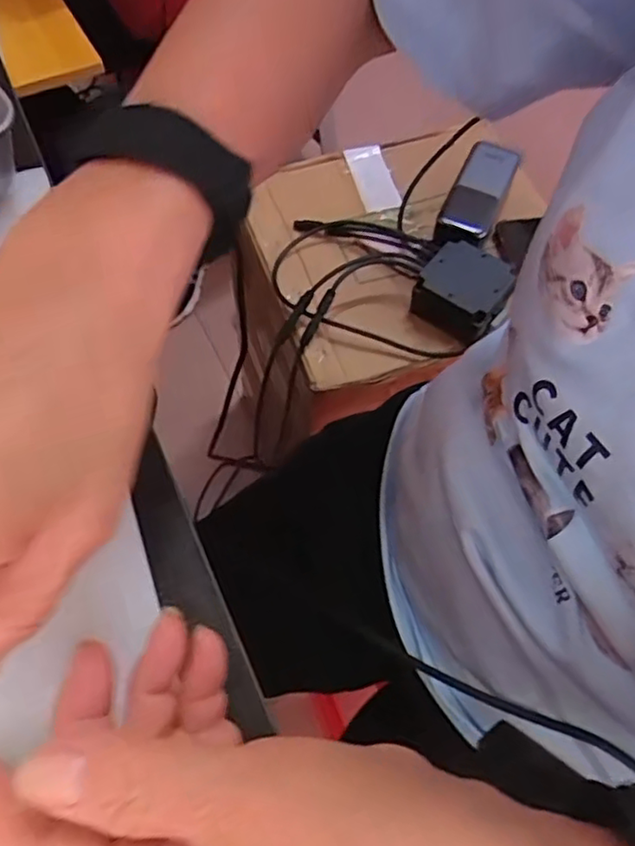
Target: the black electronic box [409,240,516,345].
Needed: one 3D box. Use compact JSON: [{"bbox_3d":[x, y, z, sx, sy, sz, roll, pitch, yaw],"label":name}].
[{"bbox_3d":[0.142,-0.129,0.648,0.079,0.055,0.085,29,64,12],"label":"black electronic box"}]

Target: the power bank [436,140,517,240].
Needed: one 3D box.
[{"bbox_3d":[0.172,-0.248,0.689,0.052,0.023,0.113,24,63,9],"label":"power bank"}]

